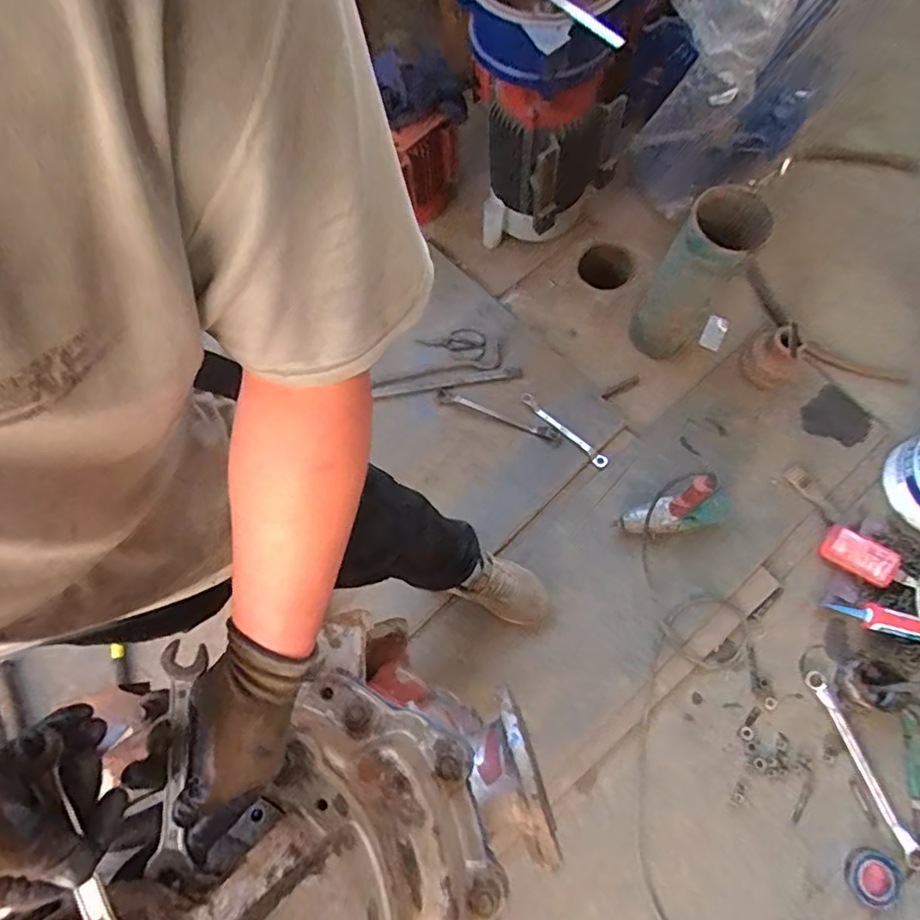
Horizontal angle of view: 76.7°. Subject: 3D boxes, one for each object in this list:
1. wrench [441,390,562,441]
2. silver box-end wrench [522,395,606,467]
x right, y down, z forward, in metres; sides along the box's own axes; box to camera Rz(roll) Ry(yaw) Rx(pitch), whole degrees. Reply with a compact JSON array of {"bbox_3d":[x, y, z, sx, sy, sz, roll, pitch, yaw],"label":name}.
[{"bbox_3d":[0.094,-0.110,1.439,0.308,0.013,0.028,20,74,8],"label":"wrench"},{"bbox_3d":[0.256,-0.076,1.433,0.262,0.018,0.028,41,78,13],"label":"silver box-end wrench"}]

